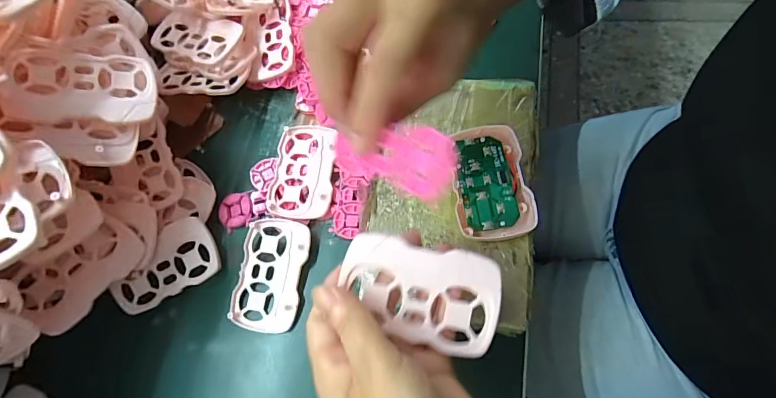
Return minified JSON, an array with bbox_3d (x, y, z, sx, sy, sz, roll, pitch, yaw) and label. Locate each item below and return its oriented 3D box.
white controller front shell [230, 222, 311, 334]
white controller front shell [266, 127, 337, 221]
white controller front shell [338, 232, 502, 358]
[{"bbox_3d":[-0.095,0.061,0.321,0.054,0.011,0.088,5,69,8],"label":"white controller front shell"},{"bbox_3d":[-0.074,-0.025,0.351,0.054,0.009,0.089,2,69,7],"label":"white controller front shell"},{"bbox_3d":[0.018,0.051,0.217,0.086,0.013,0.053,10,68,6],"label":"white controller front shell"}]

